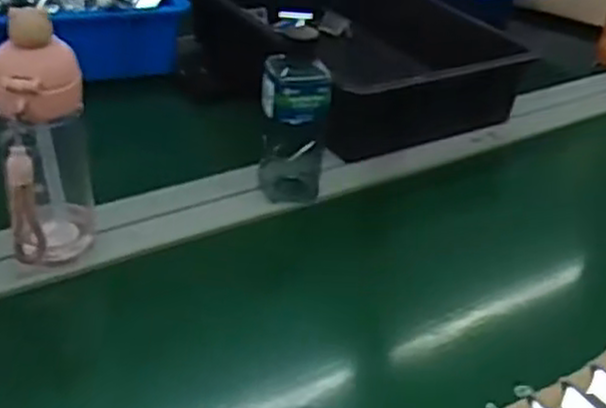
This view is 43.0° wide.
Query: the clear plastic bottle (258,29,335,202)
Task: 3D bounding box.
[{"bbox_3d":[-0.009,-0.077,0.741,0.064,0.146,0.053,2,33,-6],"label":"clear plastic bottle"}]

